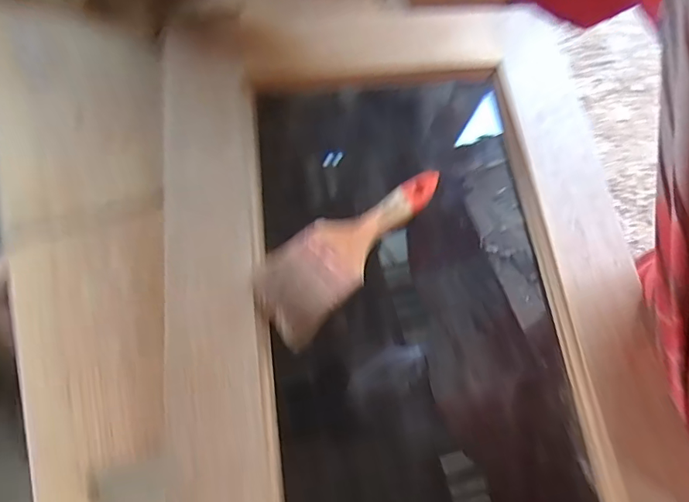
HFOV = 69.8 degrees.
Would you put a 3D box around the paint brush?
[{"bbox_3d":[0.004,-0.014,0.416,0.069,0.016,0.192,43,73,10],"label":"paint brush"}]

